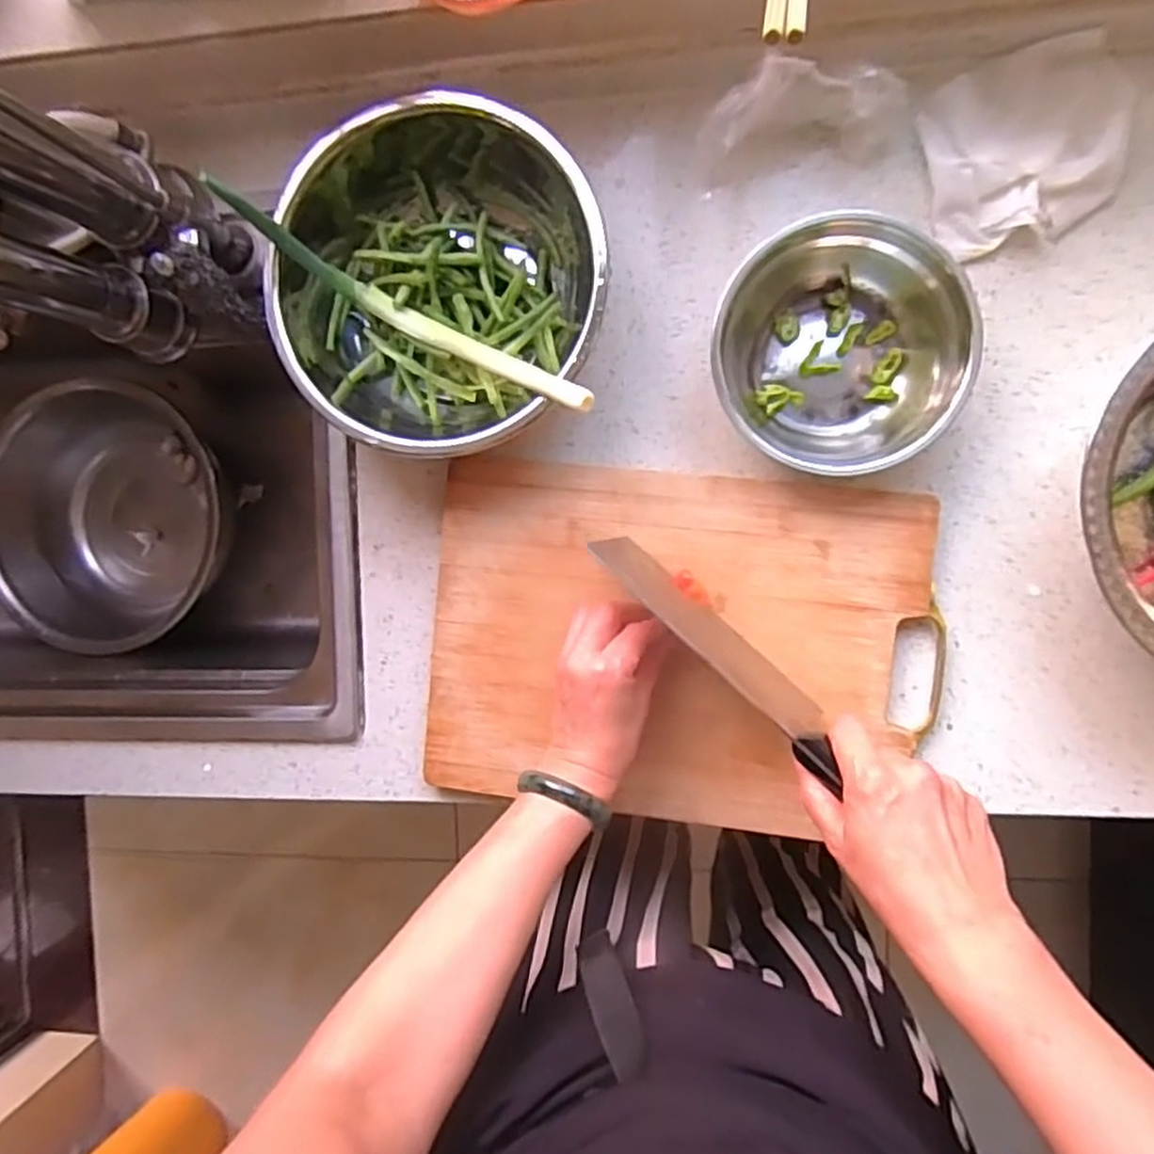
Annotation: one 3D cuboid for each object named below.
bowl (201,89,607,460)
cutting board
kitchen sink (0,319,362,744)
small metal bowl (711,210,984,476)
[{"bbox_3d":[-0.095,-0.203,0.526,0.225,0.100,0.224,0,92,8],"label":"bowl"},{"bbox_3d":[0.070,0.052,0.552,0.356,0.021,0.251,6,93,7],"label":"cutting board"},{"bbox_3d":[-0.507,-0.083,0.771,0.658,0.266,0.455,-4,94,7],"label":"kitchen sink"},{"bbox_3d":[0.179,-0.155,0.510,0.162,0.063,0.150,0,92,8],"label":"small metal bowl"}]

